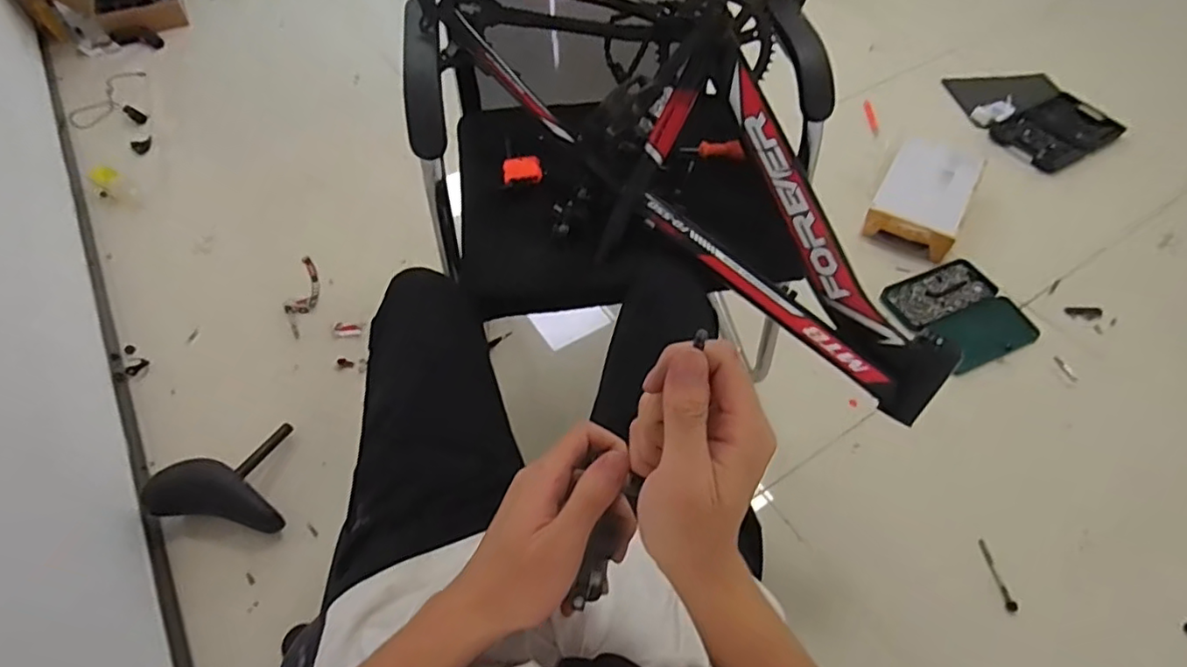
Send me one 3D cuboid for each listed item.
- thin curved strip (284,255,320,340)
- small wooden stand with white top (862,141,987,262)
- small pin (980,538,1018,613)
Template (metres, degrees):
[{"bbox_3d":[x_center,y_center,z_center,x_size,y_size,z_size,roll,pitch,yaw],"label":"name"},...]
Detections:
[{"bbox_3d":[-0.669,-0.090,1.398,0.068,0.020,0.240,1,53,0],"label":"thin curved strip"},{"bbox_3d":[0.830,-0.352,1.512,0.207,0.083,0.359,27,57,18],"label":"small wooden stand with white top"},{"bbox_3d":[0.684,0.407,1.020,0.018,0.017,0.118,1,53,0],"label":"small pin"}]

